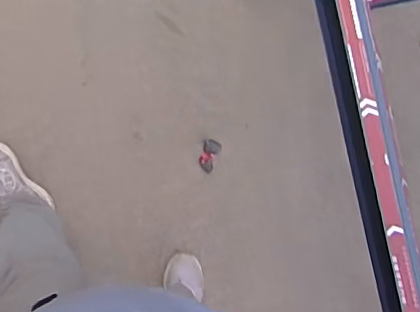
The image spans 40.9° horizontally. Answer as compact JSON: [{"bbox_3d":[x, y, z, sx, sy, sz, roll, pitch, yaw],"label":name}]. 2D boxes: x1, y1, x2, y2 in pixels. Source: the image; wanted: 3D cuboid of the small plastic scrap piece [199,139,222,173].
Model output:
[{"bbox_3d":[-0.001,-0.001,1.528,0.049,0.015,0.089,19,91,-9],"label":"small plastic scrap piece"}]

